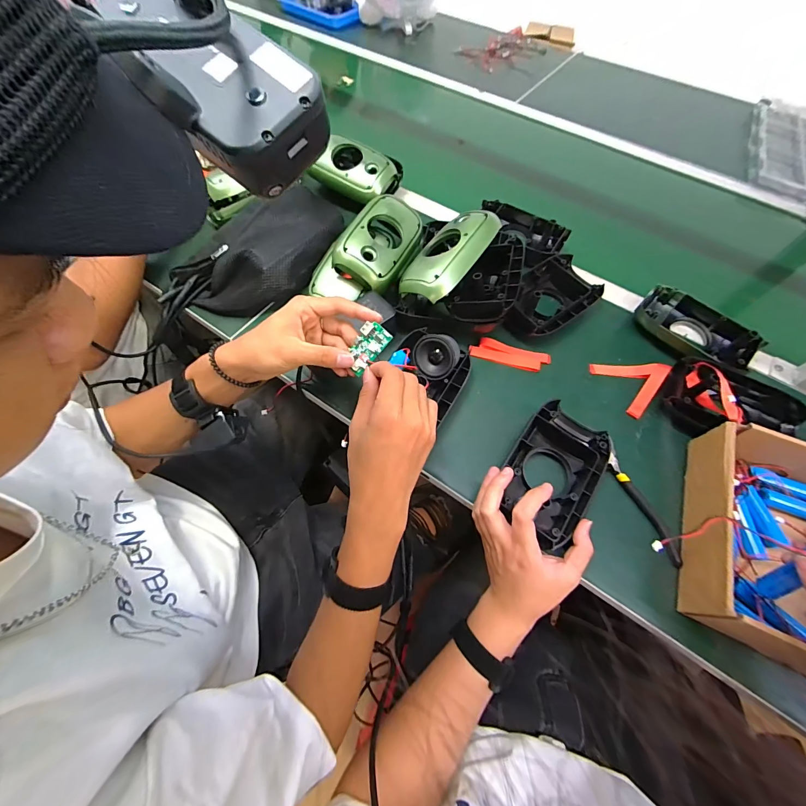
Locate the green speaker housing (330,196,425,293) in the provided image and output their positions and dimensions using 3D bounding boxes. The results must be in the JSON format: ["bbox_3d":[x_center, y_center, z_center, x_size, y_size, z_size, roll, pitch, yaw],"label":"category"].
[{"bbox_3d":[-0.029,-0.233,0.512,0.088,0.043,0.149,37,68,-12],"label":"green speaker housing"}]

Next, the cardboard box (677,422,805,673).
[{"bbox_3d":[0.412,0.157,0.358,0.213,0.072,0.222,23,64,9],"label":"cardboard box"}]

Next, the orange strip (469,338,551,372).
[{"bbox_3d":[0.152,-0.069,0.500,0.109,0.004,0.032,15,63,5],"label":"orange strip"}]

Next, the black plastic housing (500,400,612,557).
[{"bbox_3d":[0.171,0.078,0.400,0.098,0.041,0.153,32,67,14],"label":"black plastic housing"}]

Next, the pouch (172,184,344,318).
[{"bbox_3d":[-0.201,-0.233,0.530,0.157,0.060,0.265,39,68,16],"label":"pouch"}]

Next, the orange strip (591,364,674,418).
[{"bbox_3d":[0.314,-0.037,0.483,0.086,0.018,0.087,-34,70,-18],"label":"orange strip"}]

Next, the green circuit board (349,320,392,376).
[{"bbox_3d":[-0.038,-0.060,0.368,0.030,0.006,0.050,41,92,8],"label":"green circuit board"}]

